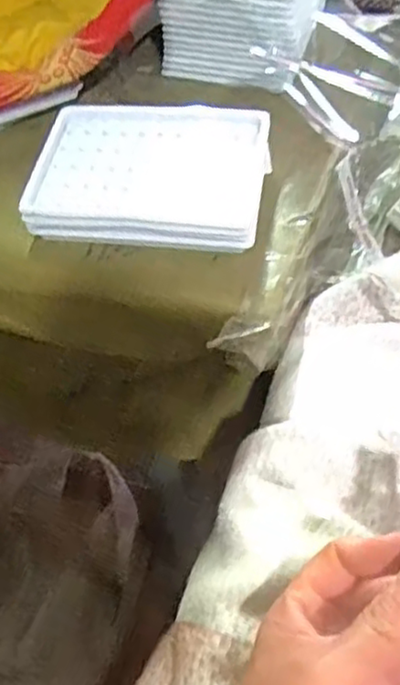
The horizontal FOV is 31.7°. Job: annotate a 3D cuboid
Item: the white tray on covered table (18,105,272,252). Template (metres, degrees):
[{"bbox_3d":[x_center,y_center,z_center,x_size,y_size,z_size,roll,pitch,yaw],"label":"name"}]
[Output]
[{"bbox_3d":[-0.028,-0.100,0.420,0.131,0.022,0.105,4,54,8],"label":"white tray on covered table"}]

